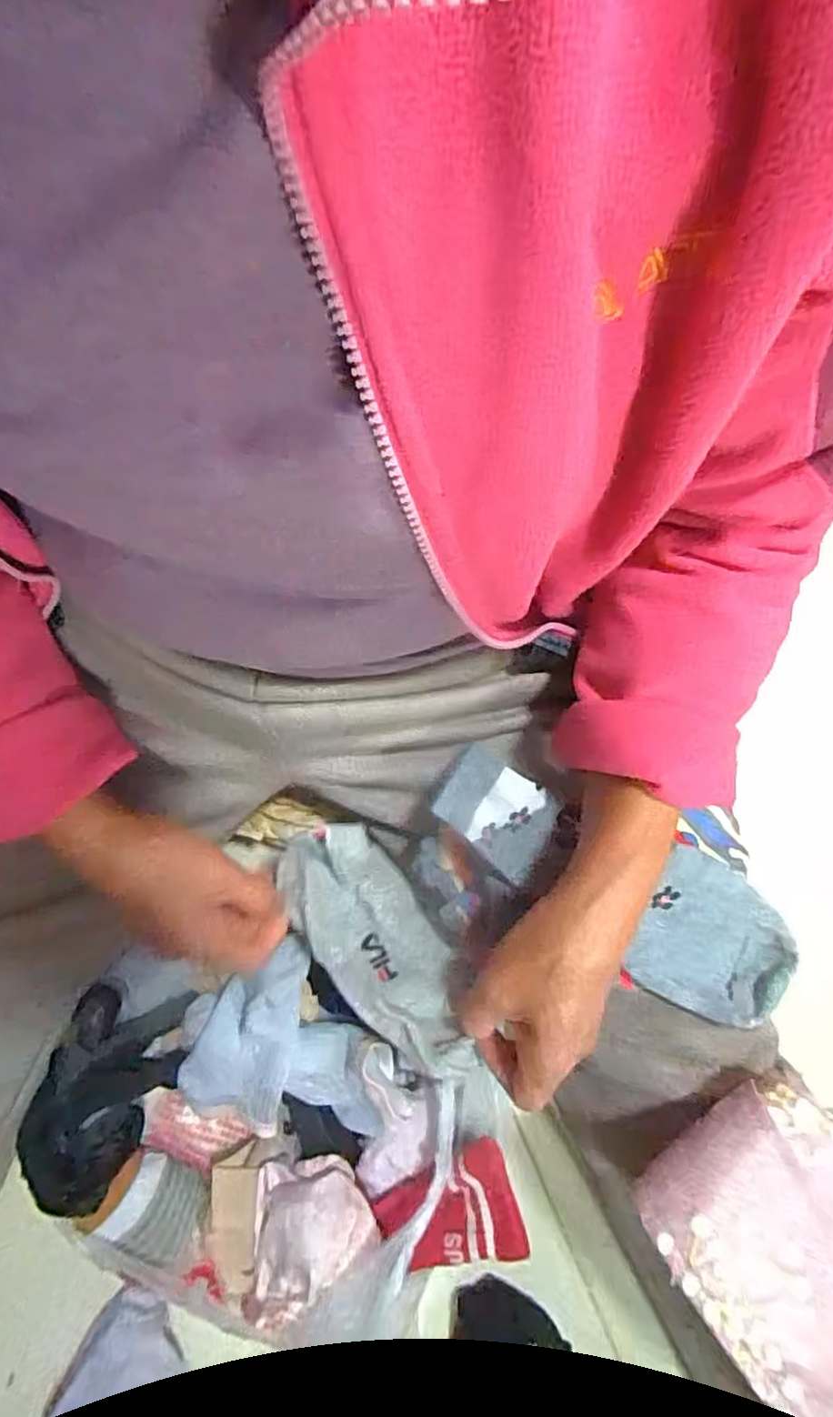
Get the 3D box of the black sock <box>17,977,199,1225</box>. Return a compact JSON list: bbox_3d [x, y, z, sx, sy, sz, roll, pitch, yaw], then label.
[{"bbox_3d":[-0.214,0.263,0.450,0.068,0.063,0.124,15,73,3],"label":"black sock"}]

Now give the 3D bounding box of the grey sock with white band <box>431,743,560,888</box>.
[{"bbox_3d":[0.047,0.061,0.383,0.071,0.012,0.051,37,81,0],"label":"grey sock with white band"}]

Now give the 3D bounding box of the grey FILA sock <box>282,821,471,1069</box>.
[{"bbox_3d":[-0.025,0.145,0.404,0.068,0.013,0.165,-33,69,-11],"label":"grey FILA sock"}]

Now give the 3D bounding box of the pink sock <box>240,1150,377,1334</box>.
[{"bbox_3d":[-0.070,0.337,0.418,0.083,0.032,0.075,-7,73,-3],"label":"pink sock"}]

